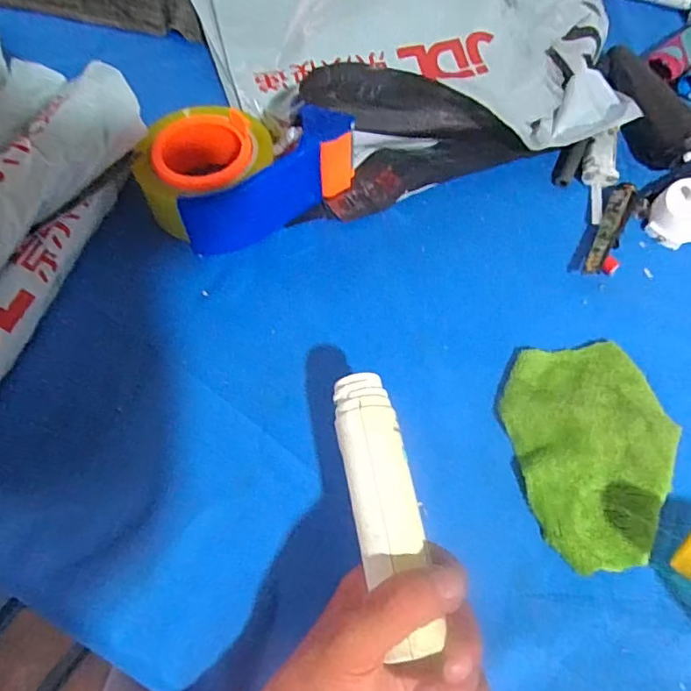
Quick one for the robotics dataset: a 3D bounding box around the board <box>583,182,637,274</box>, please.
[{"bbox_3d":[0.213,-0.091,0.432,0.025,0.014,0.102,26,63,11],"label":"board"}]

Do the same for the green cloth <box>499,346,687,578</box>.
[{"bbox_3d":[0.163,0.063,0.348,0.104,0.013,0.141,-8,62,-7],"label":"green cloth"}]

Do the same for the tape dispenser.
[{"bbox_3d":[-0.076,-0.141,0.423,0.159,0.058,0.090,-28,67,-16],"label":"tape dispenser"}]

